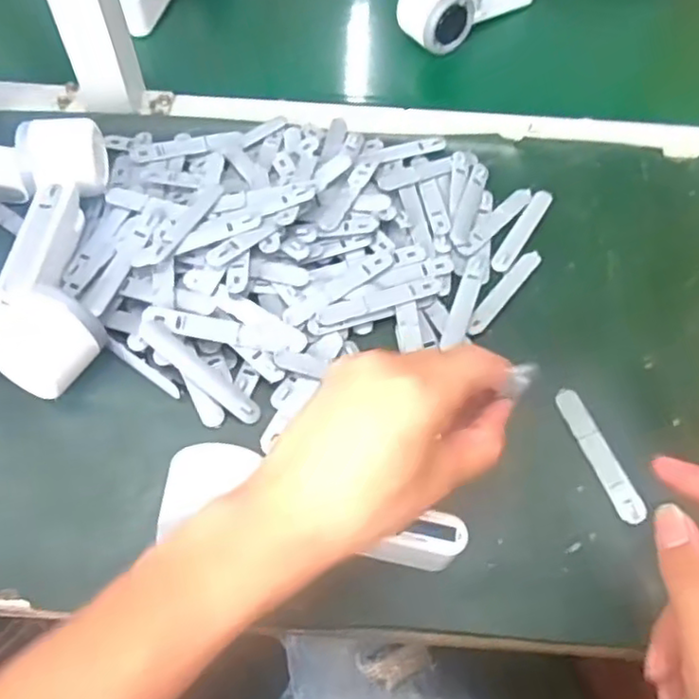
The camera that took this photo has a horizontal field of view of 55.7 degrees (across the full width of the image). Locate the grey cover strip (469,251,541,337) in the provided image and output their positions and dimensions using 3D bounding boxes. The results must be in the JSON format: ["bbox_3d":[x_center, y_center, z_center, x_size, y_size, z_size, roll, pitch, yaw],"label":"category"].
[{"bbox_3d":[0.116,-0.043,0.495,0.013,0.005,0.092,35,63,17],"label":"grey cover strip"}]

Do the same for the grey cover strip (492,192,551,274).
[{"bbox_3d":[0.138,-0.096,0.526,0.016,0.007,0.092,29,61,15],"label":"grey cover strip"}]

